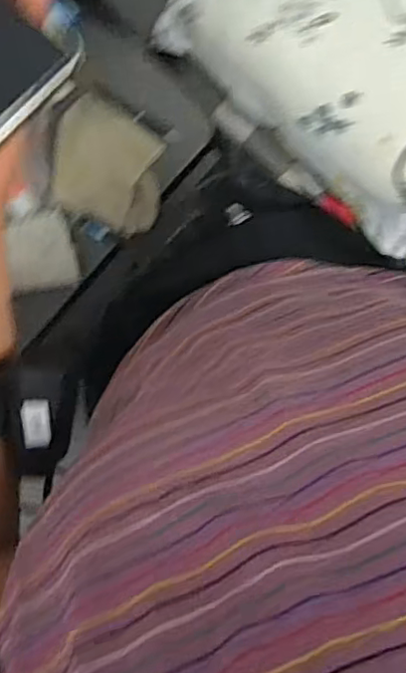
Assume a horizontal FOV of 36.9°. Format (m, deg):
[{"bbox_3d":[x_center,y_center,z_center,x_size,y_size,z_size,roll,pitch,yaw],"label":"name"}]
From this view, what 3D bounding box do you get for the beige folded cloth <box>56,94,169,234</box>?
[{"bbox_3d":[-0.122,-0.219,0.780,0.142,0.033,0.146,17,99,1],"label":"beige folded cloth"}]

